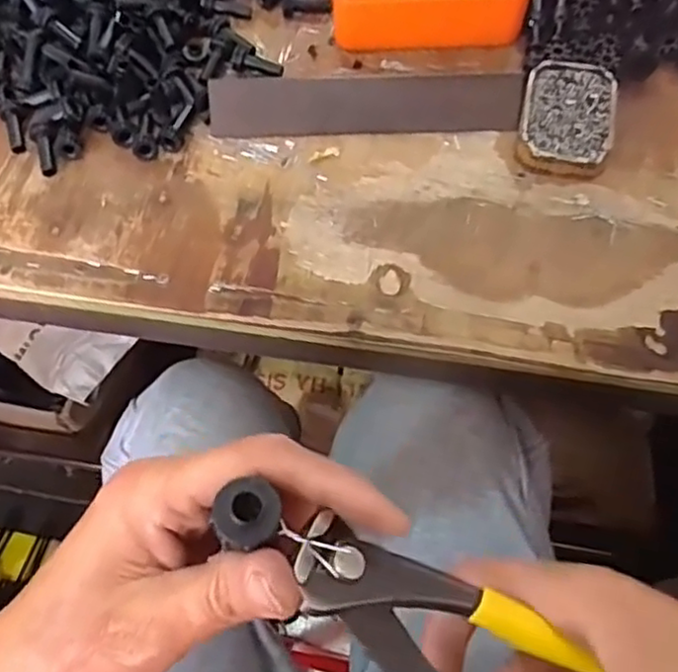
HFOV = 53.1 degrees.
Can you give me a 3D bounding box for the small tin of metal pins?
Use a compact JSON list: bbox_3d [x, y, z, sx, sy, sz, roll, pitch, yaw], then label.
[{"bbox_3d":[0.159,-0.151,0.476,0.061,0.023,0.089,10,65,7],"label":"small tin of metal pins"}]

